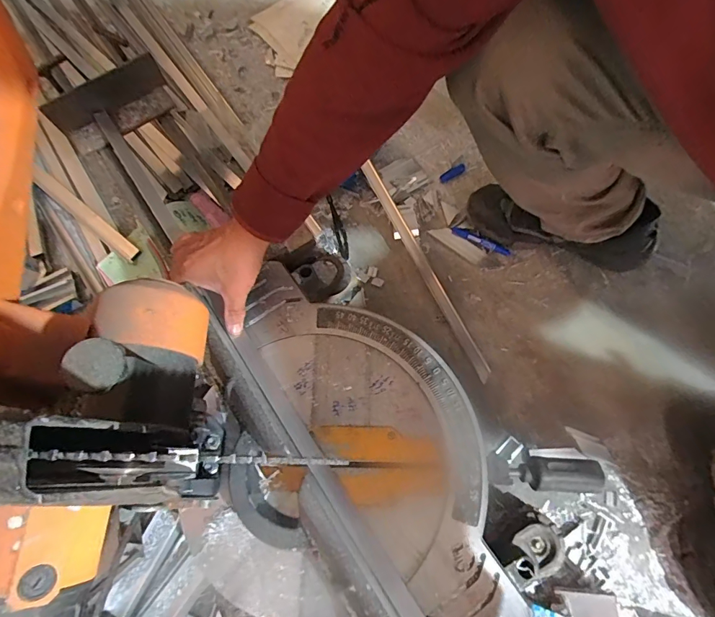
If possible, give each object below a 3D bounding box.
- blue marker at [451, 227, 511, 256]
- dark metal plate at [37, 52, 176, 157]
[{"bbox_3d":[0.203,-0.112,0.675,0.100,0.018,0.016,31,73,13],"label":"blue marker"},{"bbox_3d":[-0.383,-0.316,0.642,0.180,0.060,0.063,-33,70,-8],"label":"dark metal plate"}]

